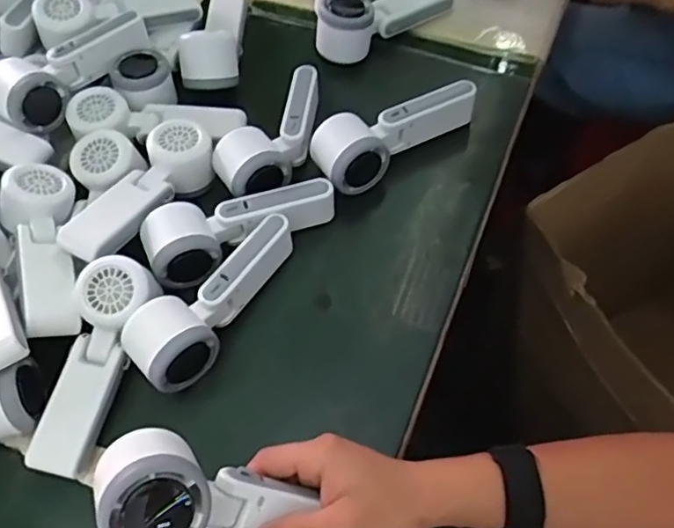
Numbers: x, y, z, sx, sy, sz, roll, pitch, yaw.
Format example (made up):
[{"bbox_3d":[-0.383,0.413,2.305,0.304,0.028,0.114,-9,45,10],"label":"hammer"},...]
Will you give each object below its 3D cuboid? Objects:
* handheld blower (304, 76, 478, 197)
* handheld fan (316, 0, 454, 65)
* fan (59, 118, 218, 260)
[{"bbox_3d":[0.060,-0.122,0.572,0.166,0.051,0.058,-24,60,-9],"label":"handheld blower"},{"bbox_3d":[0.048,-0.280,0.655,0.160,0.053,0.057,-34,62,-14],"label":"handheld fan"},{"bbox_3d":[-0.173,-0.066,0.533,0.064,0.051,0.163,28,65,20],"label":"fan"}]

